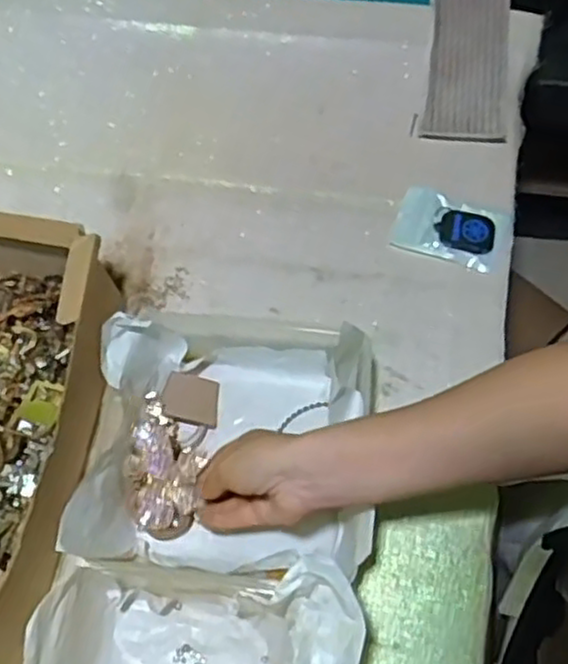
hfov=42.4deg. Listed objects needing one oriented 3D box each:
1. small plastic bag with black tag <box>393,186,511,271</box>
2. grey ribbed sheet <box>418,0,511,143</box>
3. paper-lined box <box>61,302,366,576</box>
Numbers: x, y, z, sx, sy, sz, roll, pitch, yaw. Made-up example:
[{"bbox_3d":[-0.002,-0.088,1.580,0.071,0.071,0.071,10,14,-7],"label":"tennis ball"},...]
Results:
[{"bbox_3d":[0.153,-0.095,0.670,0.099,0.011,0.065,21,69,11],"label":"small plastic bag with black tag"},{"bbox_3d":[0.186,-0.273,0.731,0.078,0.017,0.186,9,74,1],"label":"grey ribbed sheet"},{"bbox_3d":[-0.038,0.074,0.568,0.206,0.080,0.208,5,67,5],"label":"paper-lined box"}]

